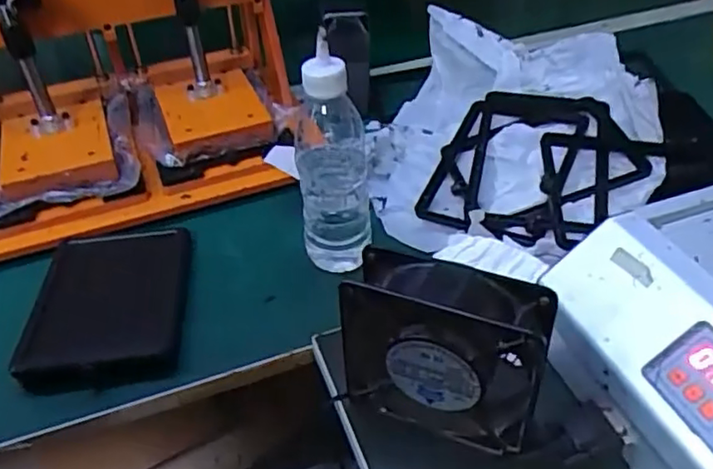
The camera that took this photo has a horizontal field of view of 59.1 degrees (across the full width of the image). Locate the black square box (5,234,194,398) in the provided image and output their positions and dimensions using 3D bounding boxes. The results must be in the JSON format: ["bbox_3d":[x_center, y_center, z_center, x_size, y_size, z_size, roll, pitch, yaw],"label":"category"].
[{"bbox_3d":[-0.207,0.056,0.529,0.130,0.019,0.166,-7,40,-3],"label":"black square box"}]

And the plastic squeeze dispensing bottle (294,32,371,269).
[{"bbox_3d":[-0.020,-0.057,0.516,0.056,0.183,0.056,-3,40,1],"label":"plastic squeeze dispensing bottle"}]

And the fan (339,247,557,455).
[{"bbox_3d":[0.053,0.076,0.392,0.121,0.122,0.041,13,43,20],"label":"fan"}]

